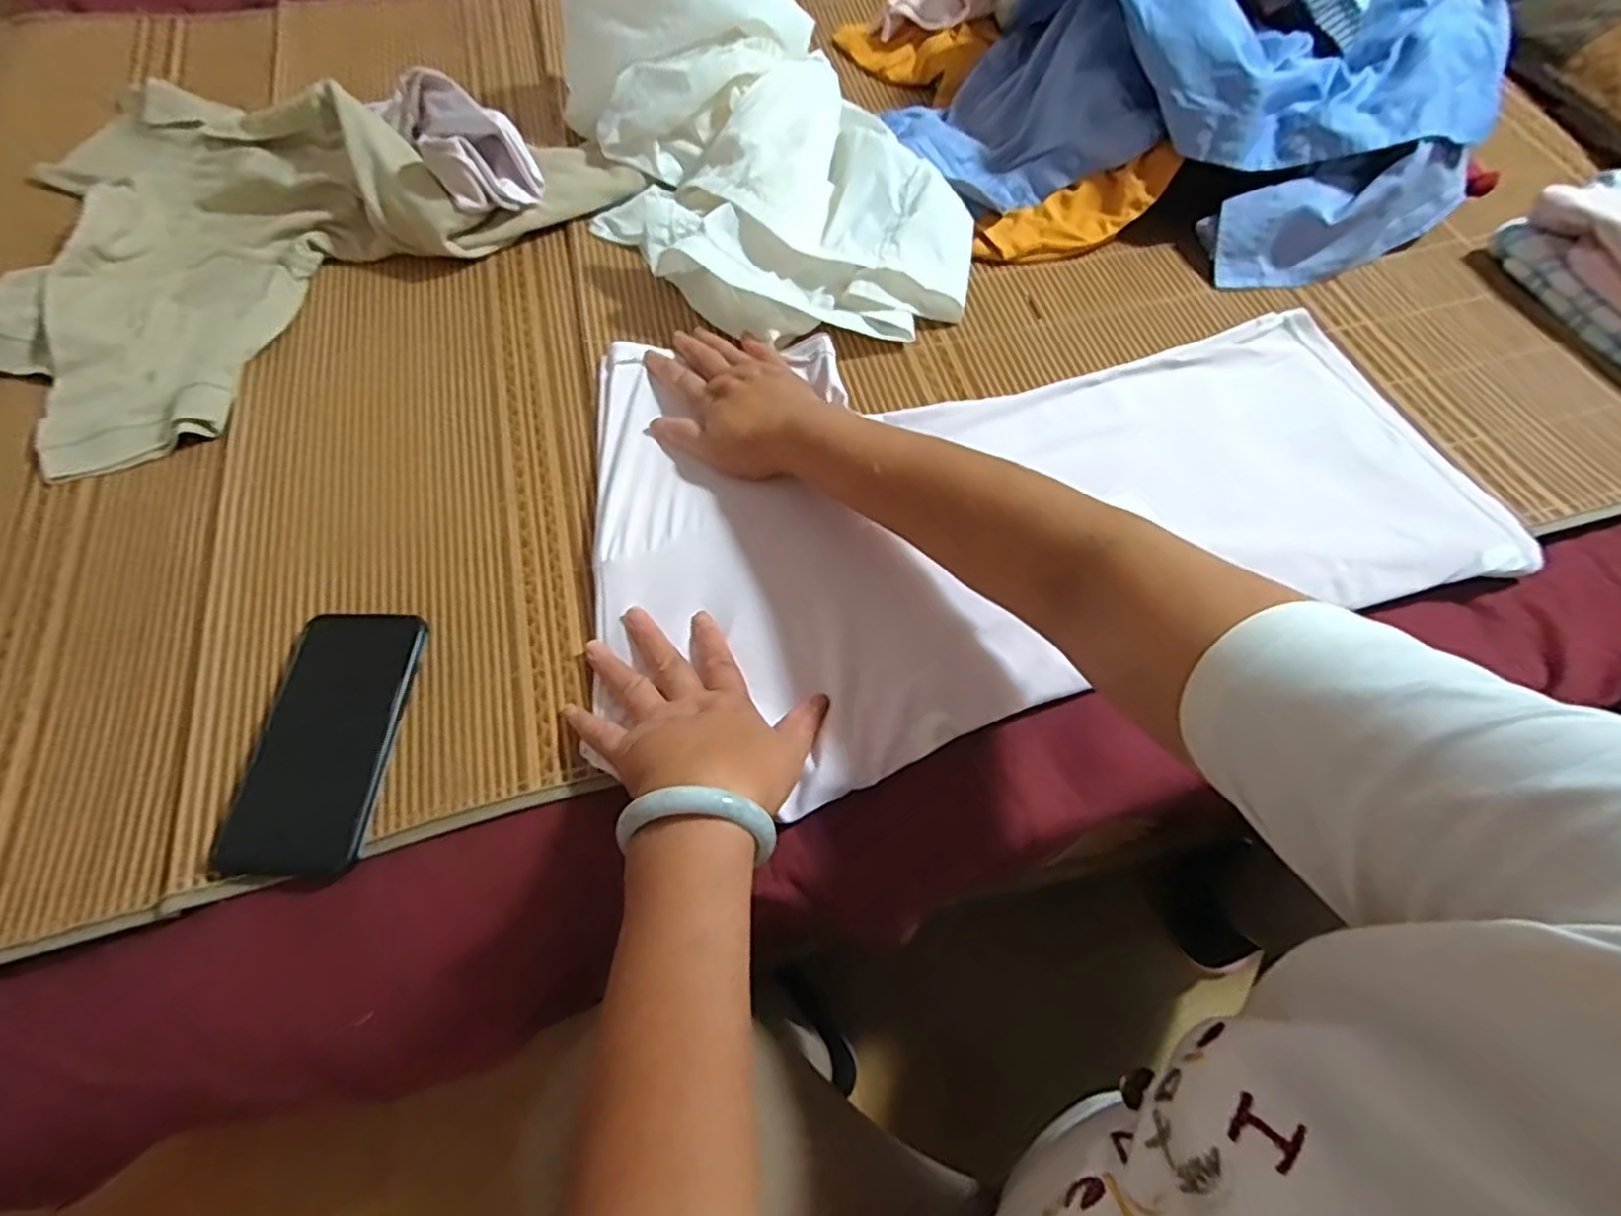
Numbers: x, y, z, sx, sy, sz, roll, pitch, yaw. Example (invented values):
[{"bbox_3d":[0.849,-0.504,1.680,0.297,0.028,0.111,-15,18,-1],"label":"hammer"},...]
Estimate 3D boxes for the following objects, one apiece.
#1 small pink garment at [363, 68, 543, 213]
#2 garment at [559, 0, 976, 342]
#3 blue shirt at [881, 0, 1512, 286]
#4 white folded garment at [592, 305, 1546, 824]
[{"bbox_3d":[-0.298,-0.407,0.612,0.089,0.064,0.129,-36,68,-15],"label":"small pink garment"},{"bbox_3d":[-0.045,-0.404,0.617,0.320,0.107,0.377,-10,64,-4],"label":"garment"},{"bbox_3d":[0.334,-0.465,0.621,0.491,0.144,0.280,14,65,8],"label":"blue shirt"},{"bbox_3d":[0.156,-0.097,0.513,0.606,0.031,0.342,-17,65,-6],"label":"white folded garment"}]

